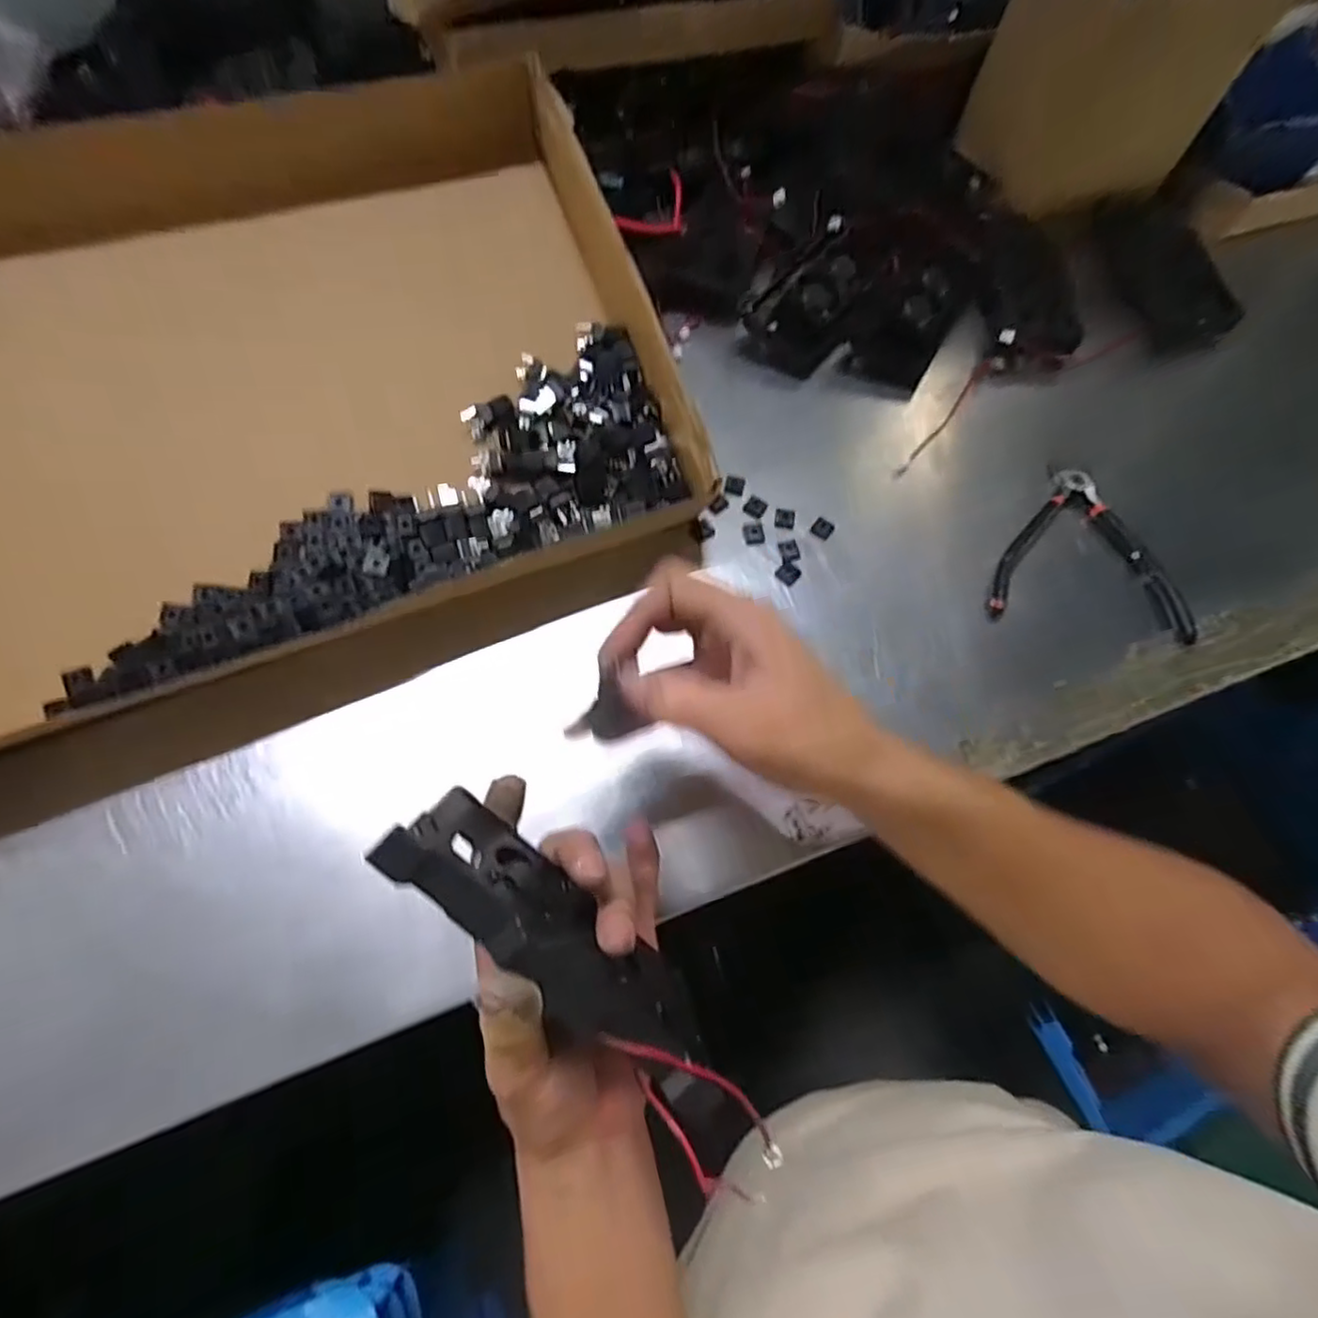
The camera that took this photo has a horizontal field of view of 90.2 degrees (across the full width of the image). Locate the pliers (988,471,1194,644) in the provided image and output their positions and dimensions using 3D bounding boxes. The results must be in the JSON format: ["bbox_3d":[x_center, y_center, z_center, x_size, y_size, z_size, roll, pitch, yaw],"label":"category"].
[{"bbox_3d":[0.284,-0.076,0.441,0.128,0.009,0.124,9,68,1],"label":"pliers"}]

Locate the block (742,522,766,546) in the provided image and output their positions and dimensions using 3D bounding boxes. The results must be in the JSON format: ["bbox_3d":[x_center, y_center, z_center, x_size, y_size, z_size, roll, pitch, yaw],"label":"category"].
[{"bbox_3d":[0.063,-0.083,0.431,0.013,0.004,0.016,-6,69,-5],"label":"block"}]

